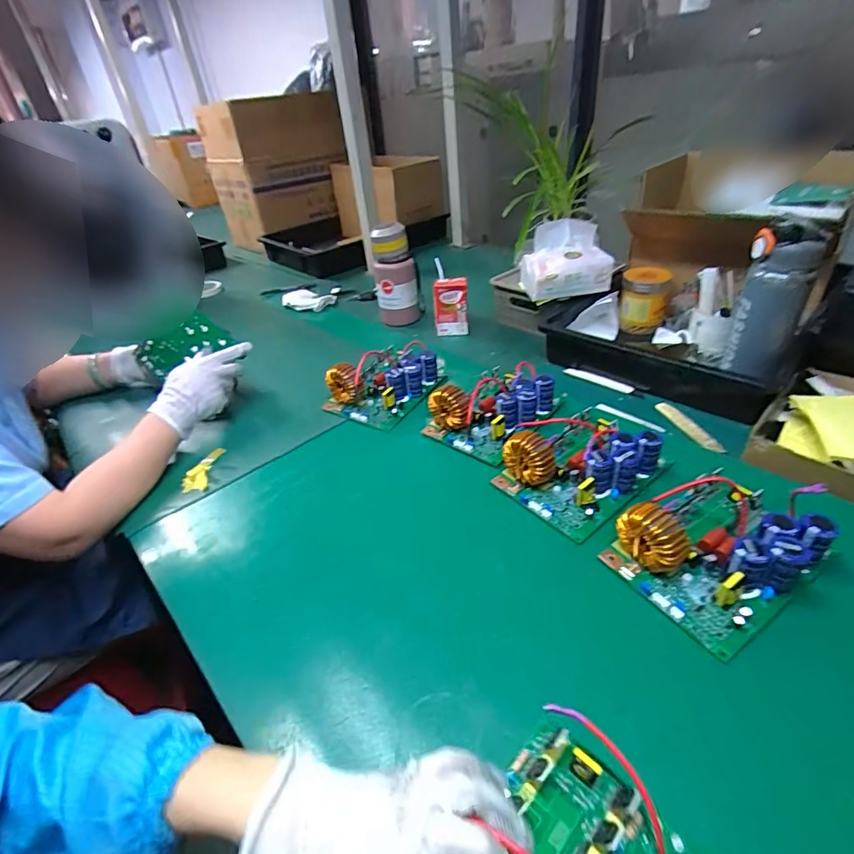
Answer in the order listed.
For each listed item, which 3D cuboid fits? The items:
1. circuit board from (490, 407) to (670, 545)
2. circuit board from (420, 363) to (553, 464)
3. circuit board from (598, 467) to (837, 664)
[{"bbox_3d":[0.192,0.038,0.584,0.188,0.077,0.141,-30,42,-29],"label":"circuit board"},{"bbox_3d":[0.099,-0.038,0.700,0.141,0.066,0.191,25,46,36],"label":"circuit board"},{"bbox_3d":[0.292,0.112,0.465,0.186,0.076,0.133,-25,40,-23],"label":"circuit board"}]

